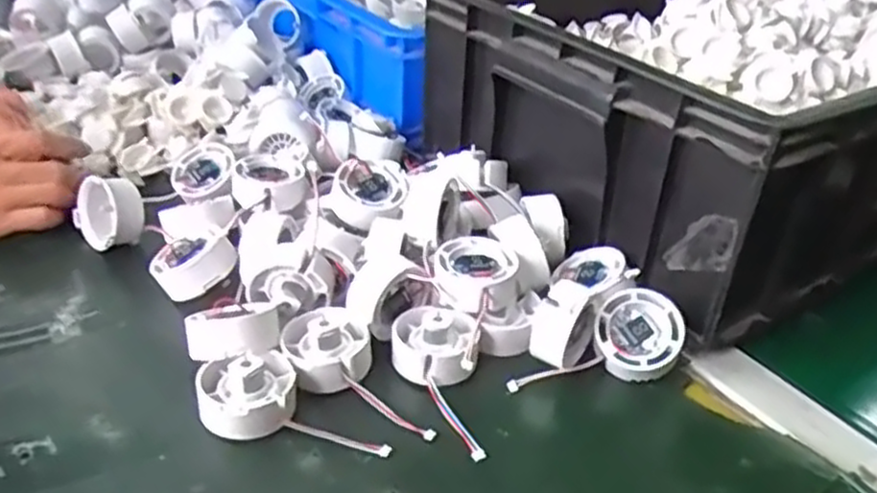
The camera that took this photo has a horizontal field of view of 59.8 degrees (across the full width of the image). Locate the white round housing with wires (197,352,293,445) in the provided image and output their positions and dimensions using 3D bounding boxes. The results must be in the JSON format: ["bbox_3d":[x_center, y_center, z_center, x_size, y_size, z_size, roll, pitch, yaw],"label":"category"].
[{"bbox_3d":[-0.111,0.086,0.441,0.052,0.032,0.046,-8,35,-18],"label":"white round housing with wires"}]

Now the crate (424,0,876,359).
[{"bbox_3d":[0.252,-0.145,0.680,0.448,0.150,0.376,-18,39,-29],"label":"crate"}]

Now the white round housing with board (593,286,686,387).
[{"bbox_3d":[0.128,0.056,0.488,0.054,0.018,0.056,-3,72,8],"label":"white round housing with board"}]

